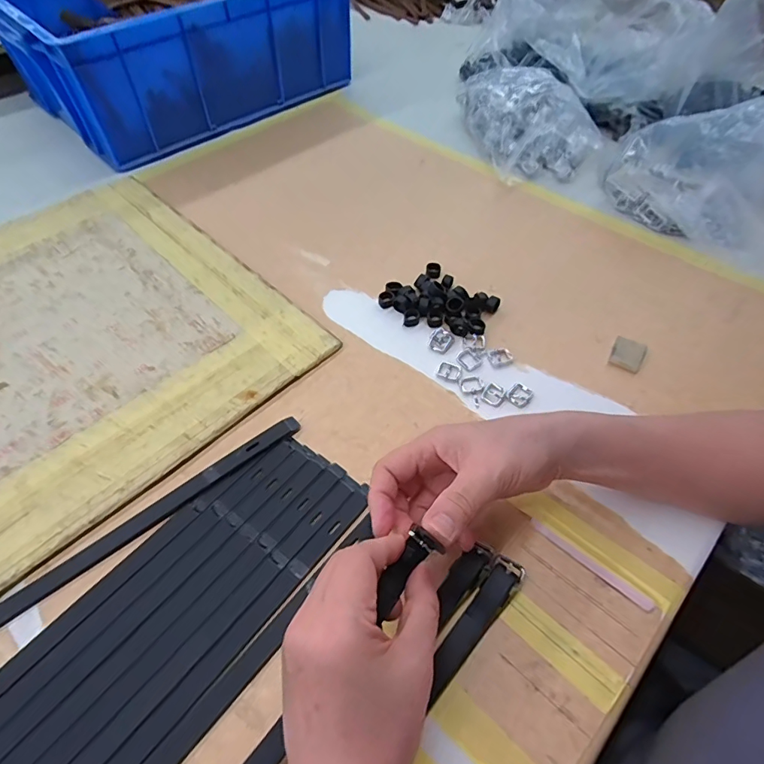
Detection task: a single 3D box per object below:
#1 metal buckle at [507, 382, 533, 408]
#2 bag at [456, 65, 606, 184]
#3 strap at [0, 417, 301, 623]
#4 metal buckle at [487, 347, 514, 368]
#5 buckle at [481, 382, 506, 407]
[{"bbox_3d":[0.126,0.011,0.425,0.020,0.004,0.024,37,62,25],"label":"metal buckle"},{"bbox_3d":[0.215,-0.396,0.694,0.151,0.071,0.241,-9,53,-6],"label":"bag"},{"bbox_3d":[-0.211,0.123,0.343,0.343,0.006,0.017,-33,59,-22],"label":"strap"},{"bbox_3d":[0.117,-0.025,0.455,0.023,0.004,0.019,-26,57,-18],"label":"metal buckle"},{"bbox_3d":[0.103,0.011,0.426,0.019,0.004,0.023,30,59,21],"label":"buckle"}]

